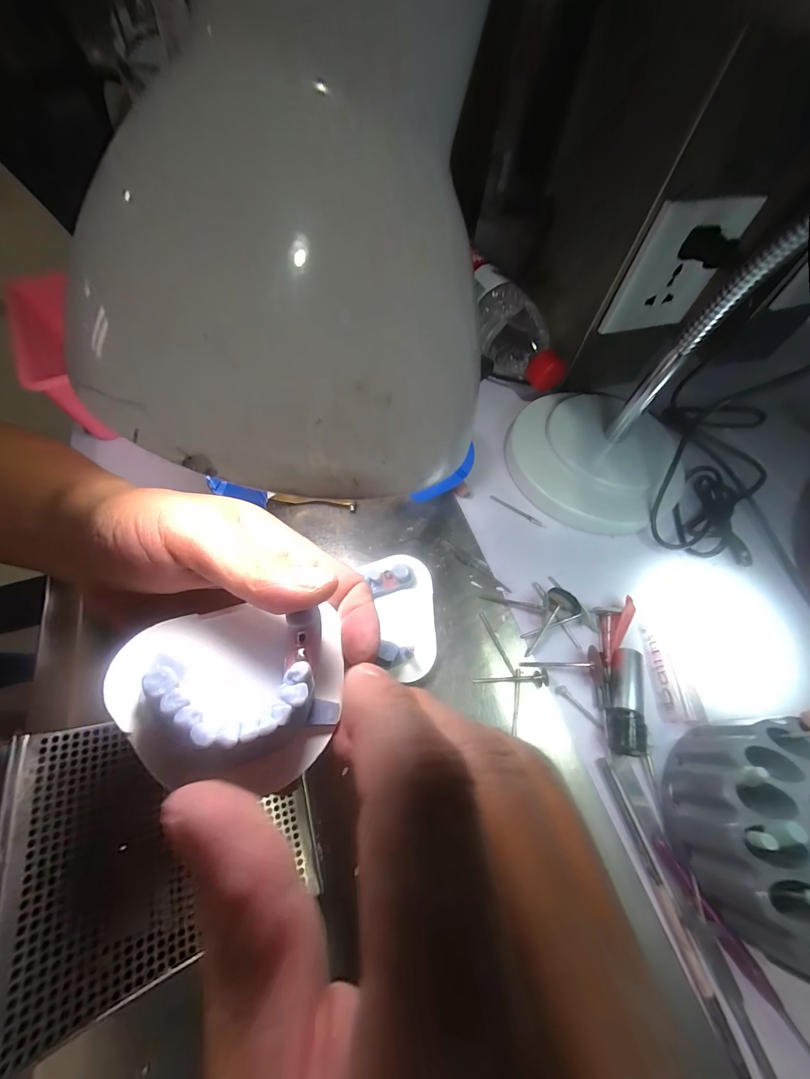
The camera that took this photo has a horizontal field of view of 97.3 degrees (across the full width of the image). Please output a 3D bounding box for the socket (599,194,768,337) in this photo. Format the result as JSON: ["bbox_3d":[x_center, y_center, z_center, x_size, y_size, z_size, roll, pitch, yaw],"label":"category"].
[{"bbox_3d":[0.208,-0.207,0.274,0.085,0.083,0.010,-13,62,-10],"label":"socket"}]

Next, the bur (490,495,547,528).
[{"bbox_3d":[0.091,-0.023,0.287,0.049,0.004,0.005,33,64,14],"label":"bur"}]

